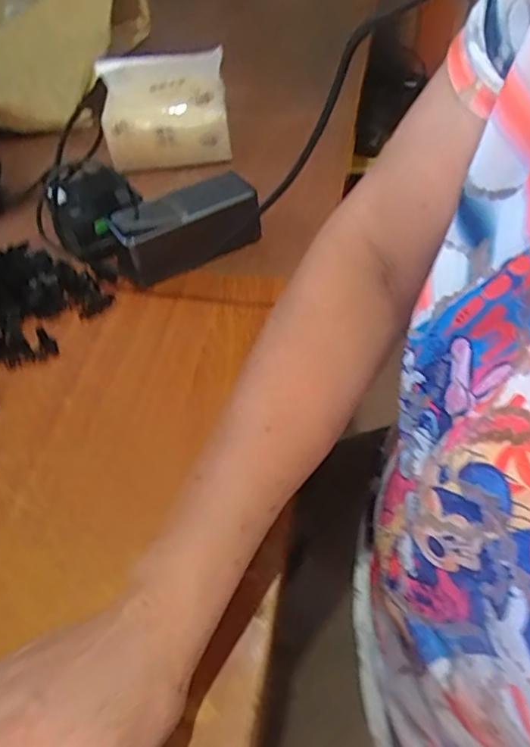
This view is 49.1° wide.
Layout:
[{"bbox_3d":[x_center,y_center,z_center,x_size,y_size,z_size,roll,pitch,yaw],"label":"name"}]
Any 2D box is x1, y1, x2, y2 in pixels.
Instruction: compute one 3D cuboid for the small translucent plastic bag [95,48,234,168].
[{"bbox_3d":[-0.108,-0.282,0.622,0.133,0.105,0.067,-9,49,-3],"label":"small translucent plastic bag"}]

